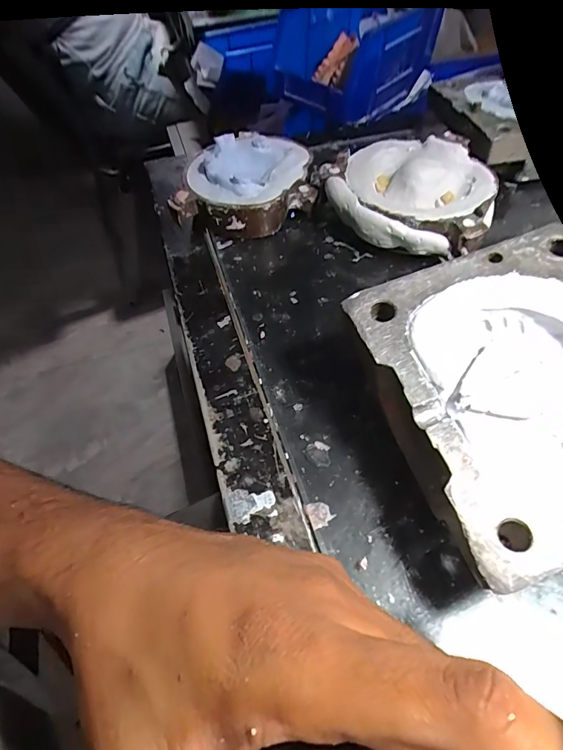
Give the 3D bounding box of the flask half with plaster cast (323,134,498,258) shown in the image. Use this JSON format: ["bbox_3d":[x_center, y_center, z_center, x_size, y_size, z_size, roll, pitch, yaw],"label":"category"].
[{"bbox_3d":[0.085,-0.123,0.310,0.111,0.037,0.102,19,56,17],"label":"flask half with plaster cast"}]

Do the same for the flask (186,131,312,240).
[{"bbox_3d":[-0.023,-0.137,0.326,0.086,0.038,0.089,17,55,16],"label":"flask"}]

